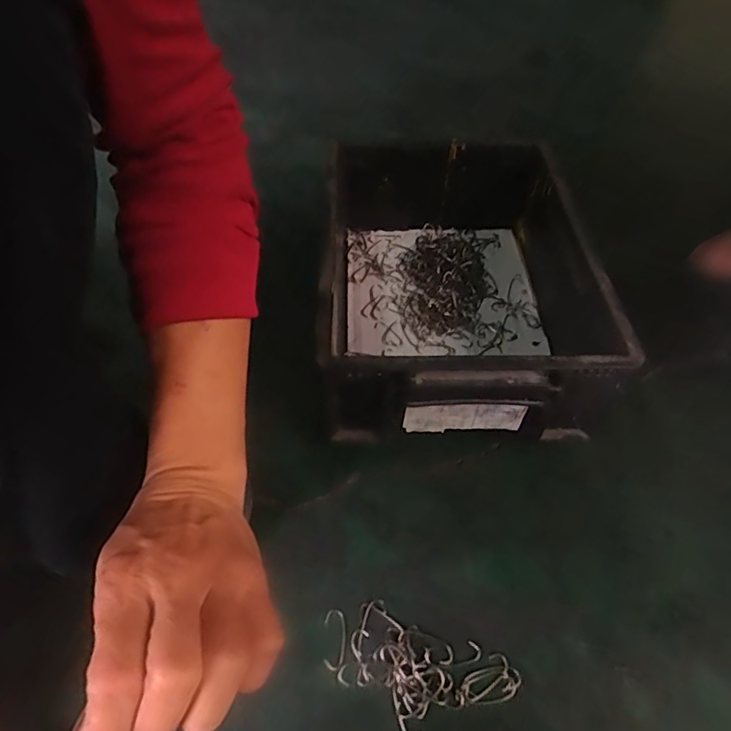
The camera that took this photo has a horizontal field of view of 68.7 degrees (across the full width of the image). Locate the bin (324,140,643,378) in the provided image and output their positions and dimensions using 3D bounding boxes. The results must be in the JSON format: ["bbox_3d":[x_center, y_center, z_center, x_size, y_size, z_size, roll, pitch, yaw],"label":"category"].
[{"bbox_3d":[0.098,-0.093,0.543,0.244,0.122,0.344,5,53,2],"label":"bin"}]

